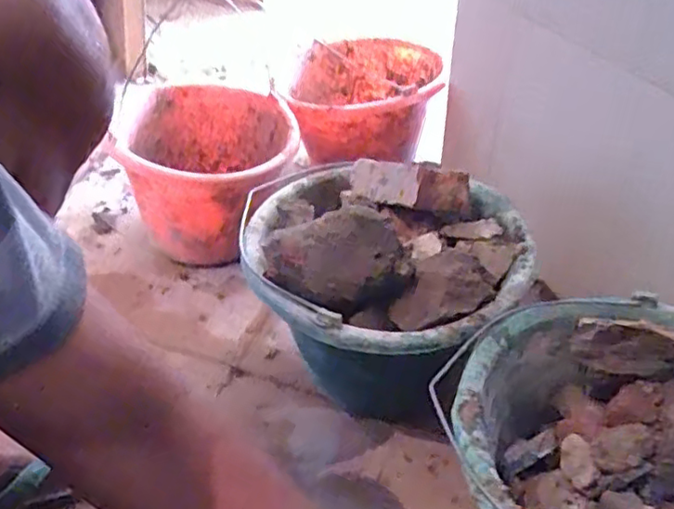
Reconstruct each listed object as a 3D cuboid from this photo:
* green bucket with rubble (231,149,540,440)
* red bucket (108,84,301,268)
[{"bbox_3d":[0.039,0.037,0.627,0.261,0.223,0.241,14,43,17],"label":"green bucket with rubble"},{"bbox_3d":[-0.154,-0.098,0.828,0.206,0.163,0.223,-5,40,-5],"label":"red bucket"}]

